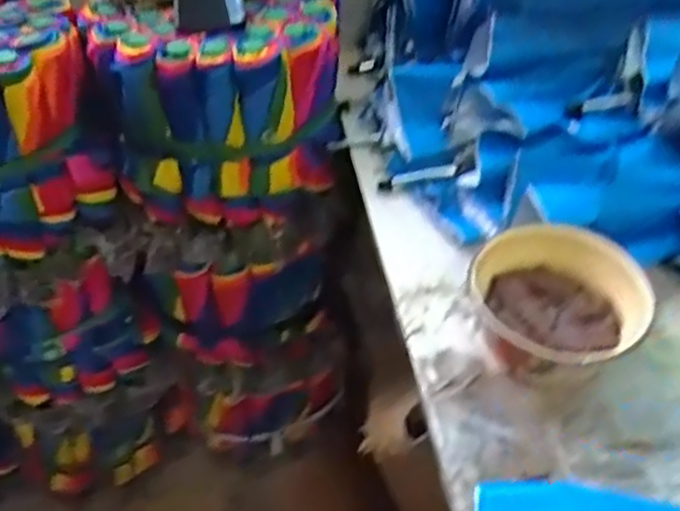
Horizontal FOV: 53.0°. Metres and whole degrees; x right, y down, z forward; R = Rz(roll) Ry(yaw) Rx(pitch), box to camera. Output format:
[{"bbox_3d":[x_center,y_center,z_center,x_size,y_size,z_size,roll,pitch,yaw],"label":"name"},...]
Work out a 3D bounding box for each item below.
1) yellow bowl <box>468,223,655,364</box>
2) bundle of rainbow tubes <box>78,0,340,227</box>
[{"bbox_3d":[0.179,0.046,0.573,0.128,0.078,0.137,0,45,0],"label":"yellow bowl"},{"bbox_3d":[-0.134,-0.162,0.797,0.272,0.224,0.132,-7,45,-8],"label":"bundle of rainbow tubes"}]

